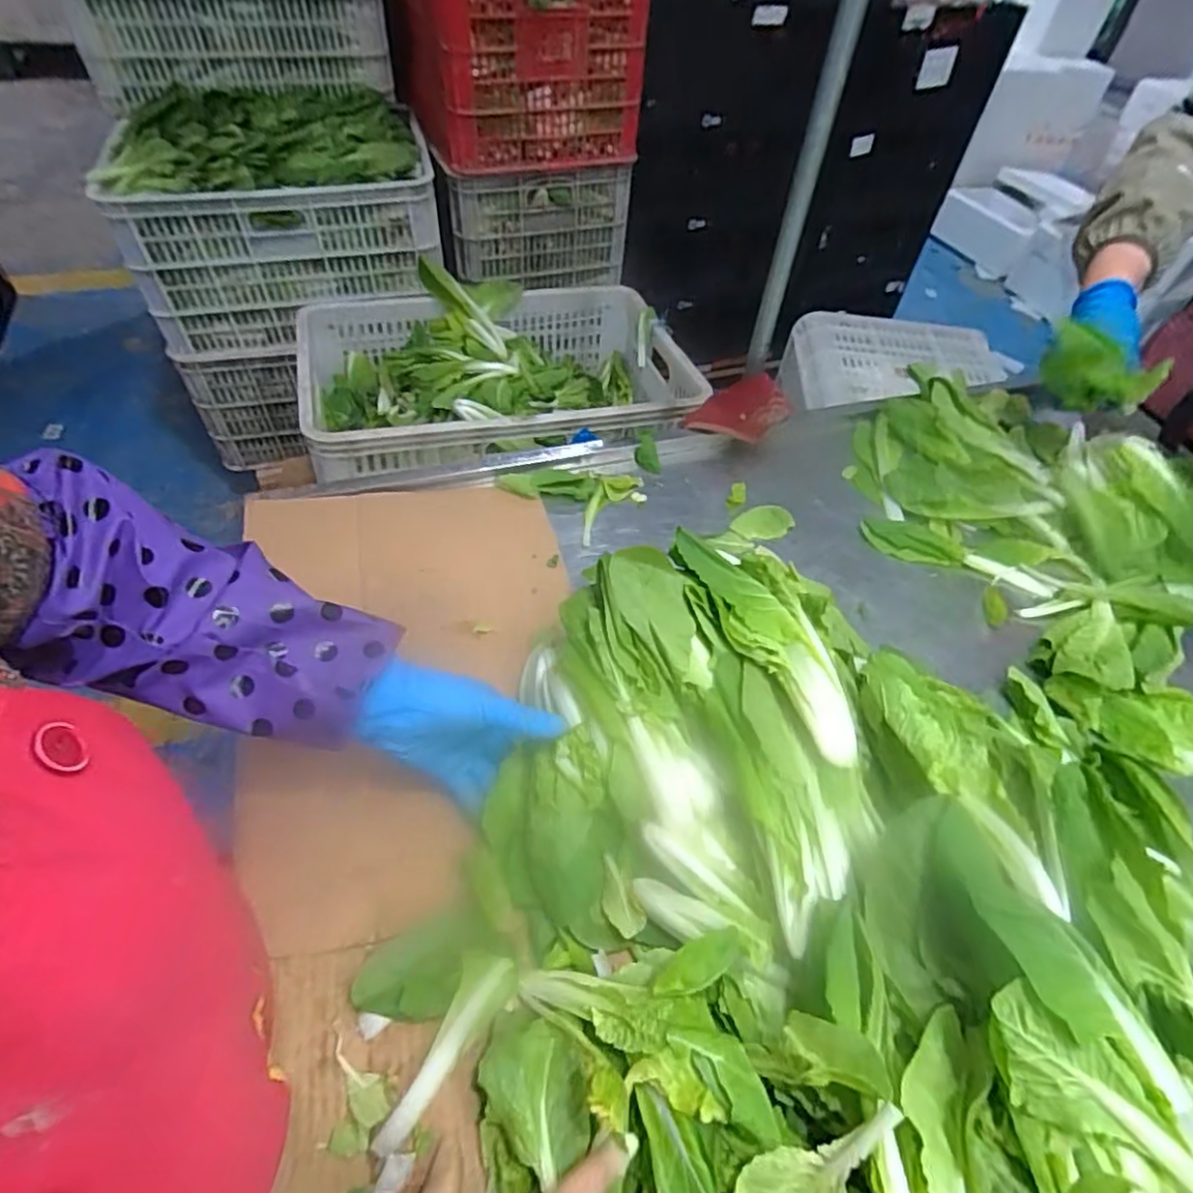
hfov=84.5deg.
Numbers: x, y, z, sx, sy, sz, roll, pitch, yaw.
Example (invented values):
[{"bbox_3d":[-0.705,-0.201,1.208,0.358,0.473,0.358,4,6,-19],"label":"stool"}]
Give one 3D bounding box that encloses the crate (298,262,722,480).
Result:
[{"bbox_3d":[-0.160,-0.350,1.092,0.582,0.206,0.424,-10,54,-12],"label":"crate"}]

